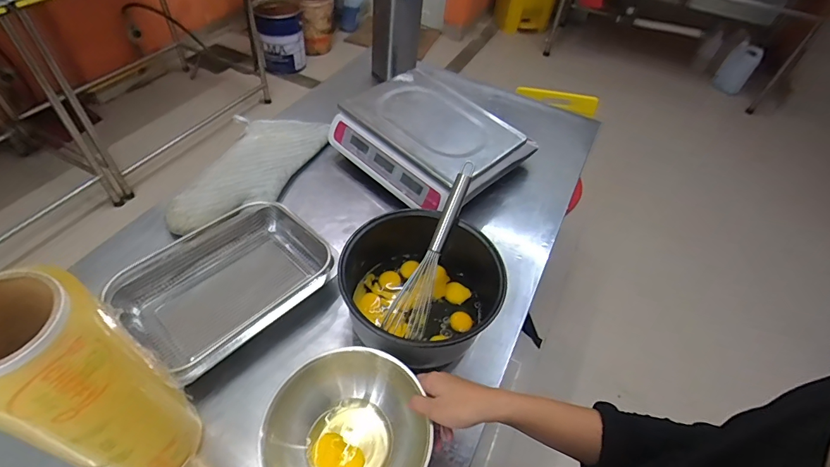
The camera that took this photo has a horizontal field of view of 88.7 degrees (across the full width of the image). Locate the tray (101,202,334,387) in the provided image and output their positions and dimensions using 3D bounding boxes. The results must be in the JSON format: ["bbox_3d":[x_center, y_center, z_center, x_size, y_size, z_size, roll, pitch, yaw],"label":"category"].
[{"bbox_3d":[-0.297,0.084,0.692,0.227,0.088,0.296,37,57,24],"label":"tray"}]

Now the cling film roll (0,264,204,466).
[{"bbox_3d":[-0.307,0.158,0.414,0.091,0.290,0.099,2,50,-2],"label":"cling film roll"}]

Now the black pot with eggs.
[{"bbox_3d":[0.010,0.079,0.651,0.226,0.118,0.218,3,49,-4],"label":"black pot with eggs"}]

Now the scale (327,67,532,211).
[{"bbox_3d":[0.042,-0.216,0.916,0.324,0.088,0.335,-34,60,-30],"label":"scale"}]

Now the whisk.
[{"bbox_3d":[0.037,0.025,0.677,0.061,0.056,0.284,23,86,15],"label":"whisk"}]

